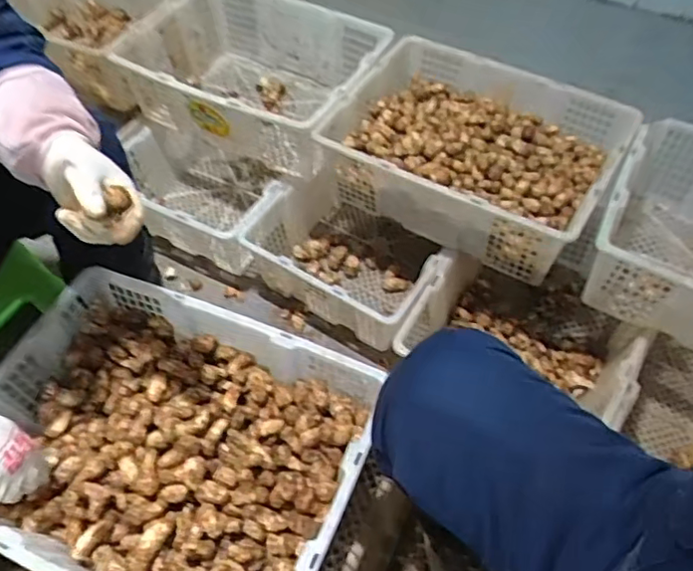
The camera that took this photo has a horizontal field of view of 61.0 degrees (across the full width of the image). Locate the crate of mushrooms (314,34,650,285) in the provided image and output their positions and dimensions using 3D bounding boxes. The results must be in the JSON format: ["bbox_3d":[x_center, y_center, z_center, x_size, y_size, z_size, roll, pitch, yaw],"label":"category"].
[{"bbox_3d":[0.236,-0.253,1.097,0.474,0.147,0.362,28,62,18],"label":"crate of mushrooms"}]

